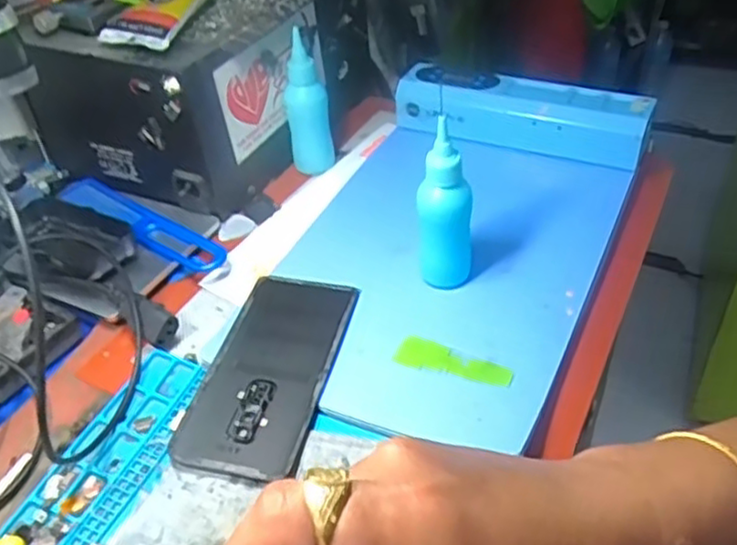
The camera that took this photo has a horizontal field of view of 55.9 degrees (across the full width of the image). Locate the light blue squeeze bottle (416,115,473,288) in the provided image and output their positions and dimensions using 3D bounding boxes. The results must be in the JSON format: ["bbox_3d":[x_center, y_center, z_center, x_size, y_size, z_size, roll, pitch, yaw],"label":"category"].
[{"bbox_3d":[0.050,-0.044,0.444,0.032,0.117,0.034,0,41,7],"label":"light blue squeeze bottle"}]

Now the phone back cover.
[{"bbox_3d":[-0.059,0.057,0.425,0.071,0.009,0.150,6,42,13],"label":"phone back cover"}]

